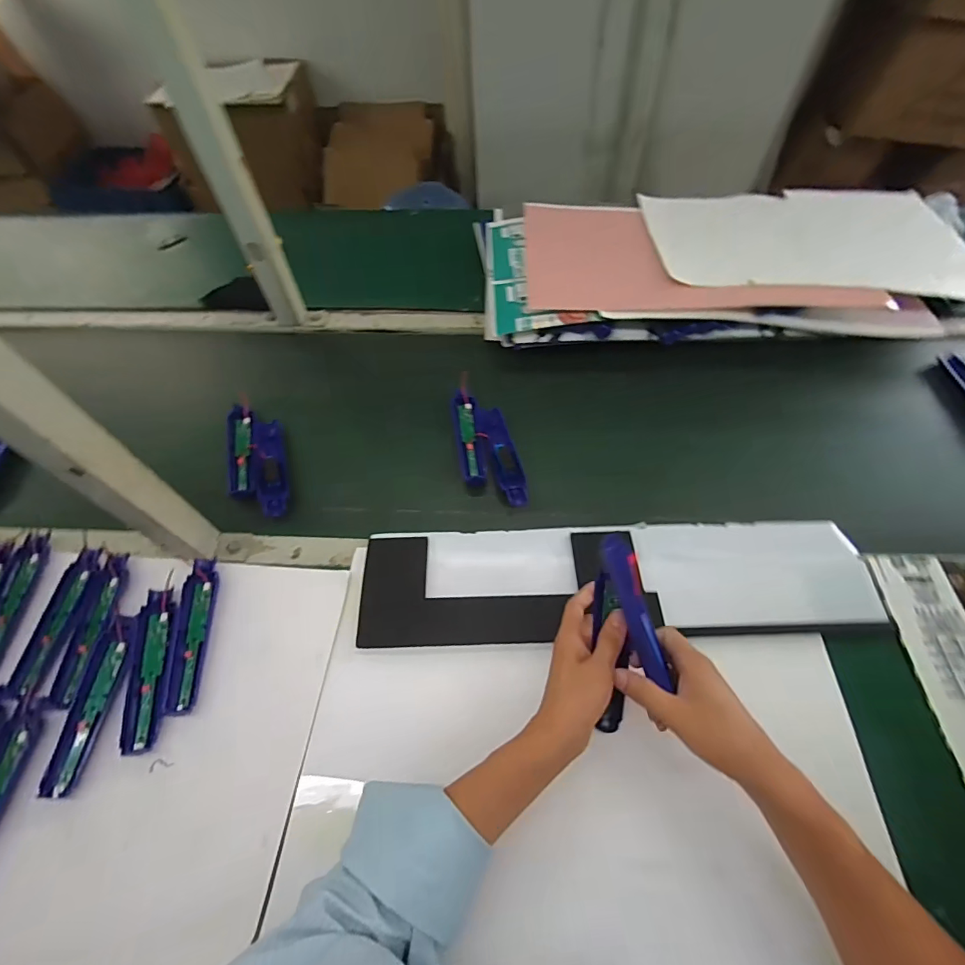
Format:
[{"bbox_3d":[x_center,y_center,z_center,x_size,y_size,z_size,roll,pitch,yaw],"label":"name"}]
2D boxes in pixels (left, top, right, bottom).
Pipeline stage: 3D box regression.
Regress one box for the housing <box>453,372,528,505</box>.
[{"bbox_3d":[0.003,-0.063,0.665,0.080,0.031,0.225,-12,58,-5],"label":"housing"}]

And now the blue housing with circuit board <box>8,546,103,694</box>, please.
[{"bbox_3d":[-0.479,0.153,0.517,0.047,0.015,0.159,-1,57,2],"label":"blue housing with circuit board"}]

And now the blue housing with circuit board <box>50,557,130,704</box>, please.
[{"bbox_3d":[-0.437,0.159,0.515,0.040,0.014,0.165,-6,57,-1],"label":"blue housing with circuit board"}]

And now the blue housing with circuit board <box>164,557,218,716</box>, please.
[{"bbox_3d":[-0.323,0.165,0.509,0.038,0.015,0.164,-8,57,-2],"label":"blue housing with circuit board"}]

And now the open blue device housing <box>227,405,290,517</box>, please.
[{"bbox_3d":[-0.324,-0.032,0.657,0.077,0.028,0.191,-16,58,-7],"label":"open blue device housing"}]

